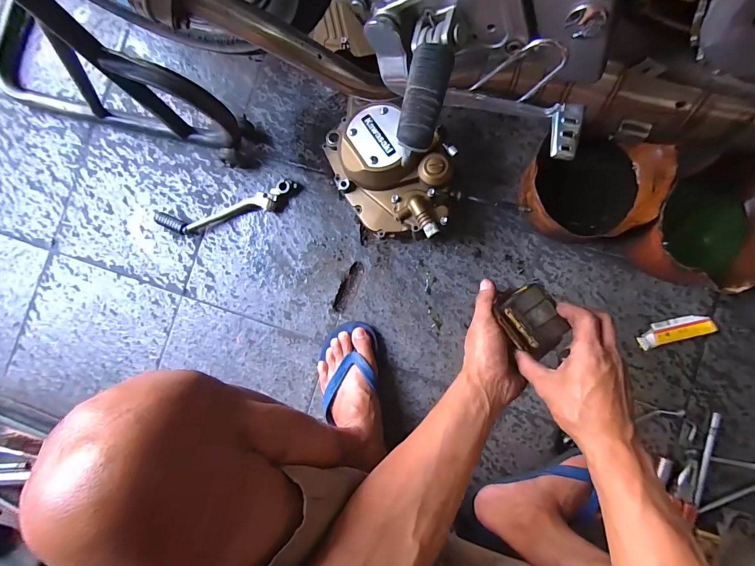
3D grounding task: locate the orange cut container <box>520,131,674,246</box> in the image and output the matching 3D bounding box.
[{"bbox_3d":[0.340,-0.148,0.559,0.162,0.094,0.186,21,89,7],"label":"orange cut container"}]

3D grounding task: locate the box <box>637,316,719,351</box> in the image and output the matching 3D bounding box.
[{"bbox_3d":[0.485,0.078,0.573,0.107,0.023,0.035,-18,85,4],"label":"box"}]

